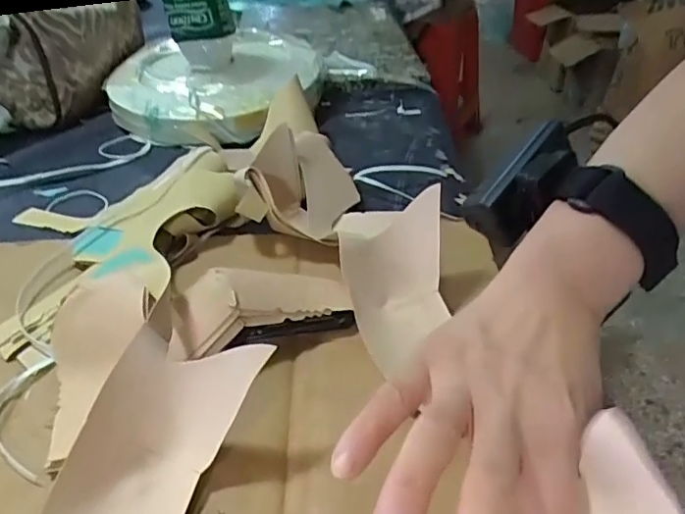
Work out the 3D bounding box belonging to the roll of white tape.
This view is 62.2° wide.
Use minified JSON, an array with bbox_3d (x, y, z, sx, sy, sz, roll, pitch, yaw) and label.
[{"bbox_3d":[-0.135,-0.205,0.663,0.229,0.060,0.241,24,43,28],"label":"roll of white tape"}]

